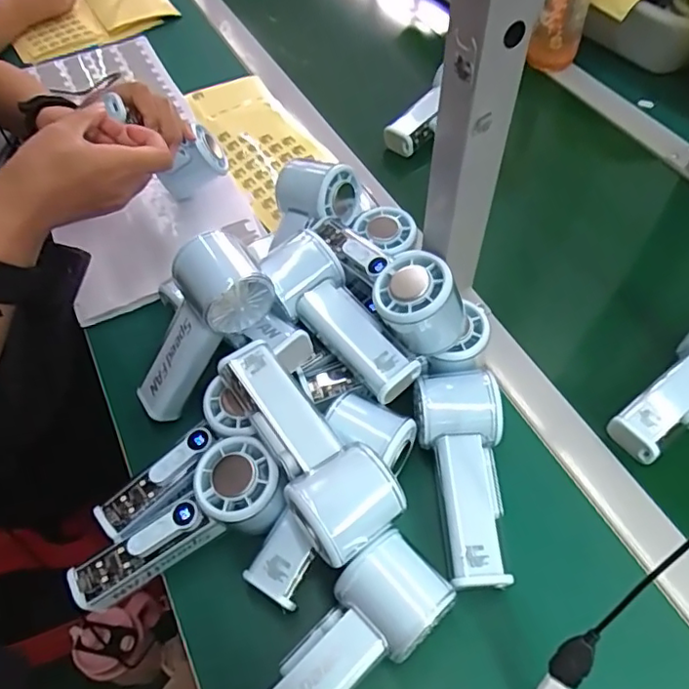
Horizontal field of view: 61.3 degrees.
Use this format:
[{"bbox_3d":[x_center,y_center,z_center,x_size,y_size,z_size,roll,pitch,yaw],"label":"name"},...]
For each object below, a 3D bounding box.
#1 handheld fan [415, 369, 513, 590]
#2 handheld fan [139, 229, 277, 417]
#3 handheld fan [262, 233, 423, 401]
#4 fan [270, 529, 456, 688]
[{"bbox_3d":[0.083,0.091,0.412,0.058,0.045,0.150,1,53,2],"label":"handheld fan"},{"bbox_3d":[-0.112,-0.008,0.439,0.059,0.153,0.054,5,37,-50],"label":"handheld fan"},{"bbox_3d":[-0.006,-0.020,0.447,0.056,0.049,0.149,-33,73,-18],"label":"handheld fan"},{"bbox_3d":[-0.003,0.186,0.347,0.147,0.052,0.056,-36,61,-23],"label":"fan"}]

